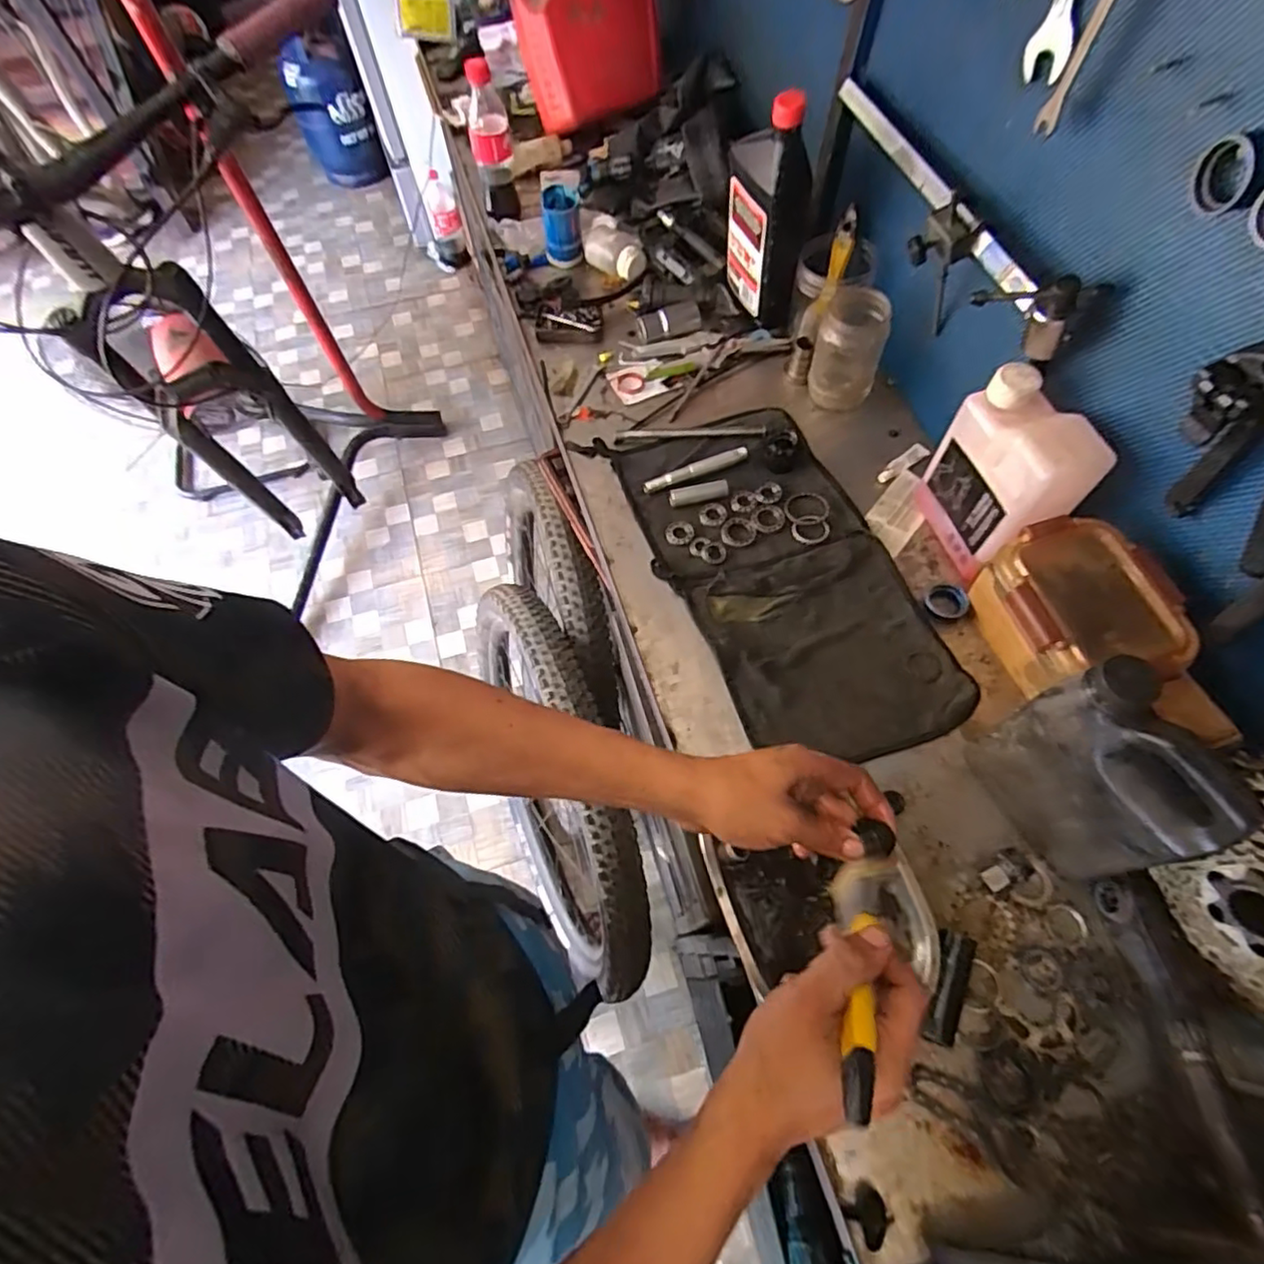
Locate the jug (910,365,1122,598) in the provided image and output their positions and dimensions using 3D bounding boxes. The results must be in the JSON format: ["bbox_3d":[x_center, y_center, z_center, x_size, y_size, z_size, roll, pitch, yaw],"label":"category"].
[{"bbox_3d":[0.349,-0.139,0.597,0.063,0.172,0.131,-14,63,-5],"label":"jug"}]

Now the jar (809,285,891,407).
[{"bbox_3d":[0.250,-0.333,0.736,0.072,0.124,0.072,-1,63,2],"label":"jar"}]

